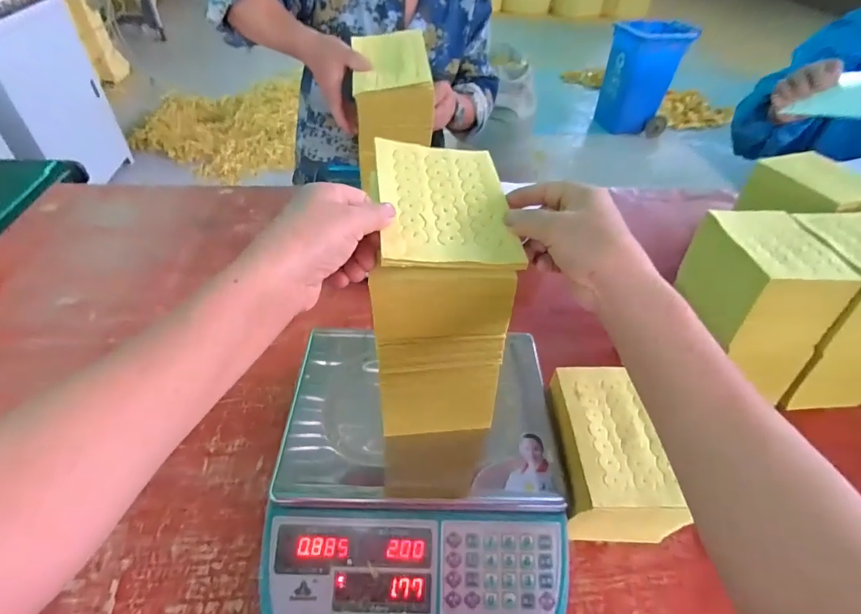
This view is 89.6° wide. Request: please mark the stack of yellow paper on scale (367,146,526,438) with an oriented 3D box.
[{"bbox_3d":[0.003,-0.013,0.445,0.117,0.228,0.176,-3,46,-7],"label":"stack of yellow paper on scale"}]

